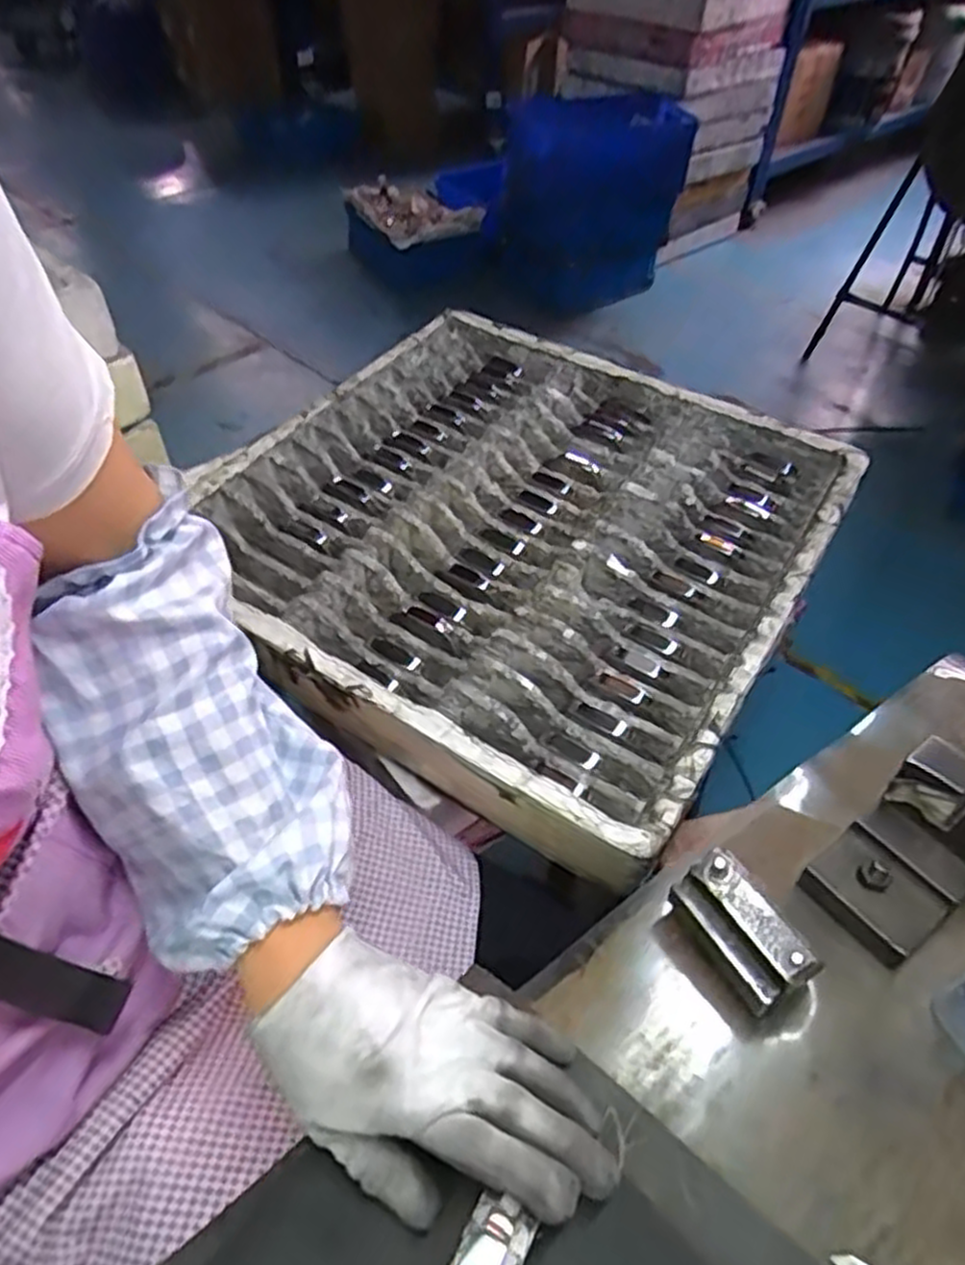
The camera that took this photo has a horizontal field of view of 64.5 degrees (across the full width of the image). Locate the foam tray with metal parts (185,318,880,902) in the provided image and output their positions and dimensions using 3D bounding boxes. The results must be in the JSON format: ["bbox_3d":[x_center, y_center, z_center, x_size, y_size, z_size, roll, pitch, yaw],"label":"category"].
[{"bbox_3d":[0.033,-0.114,0.765,0.541,0.061,0.556,28,54,20],"label":"foam tray with metal parts"}]

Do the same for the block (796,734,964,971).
[{"bbox_3d":[0.232,0.115,0.410,0.094,0.071,0.067,-24,52,-24],"label":"block"}]

